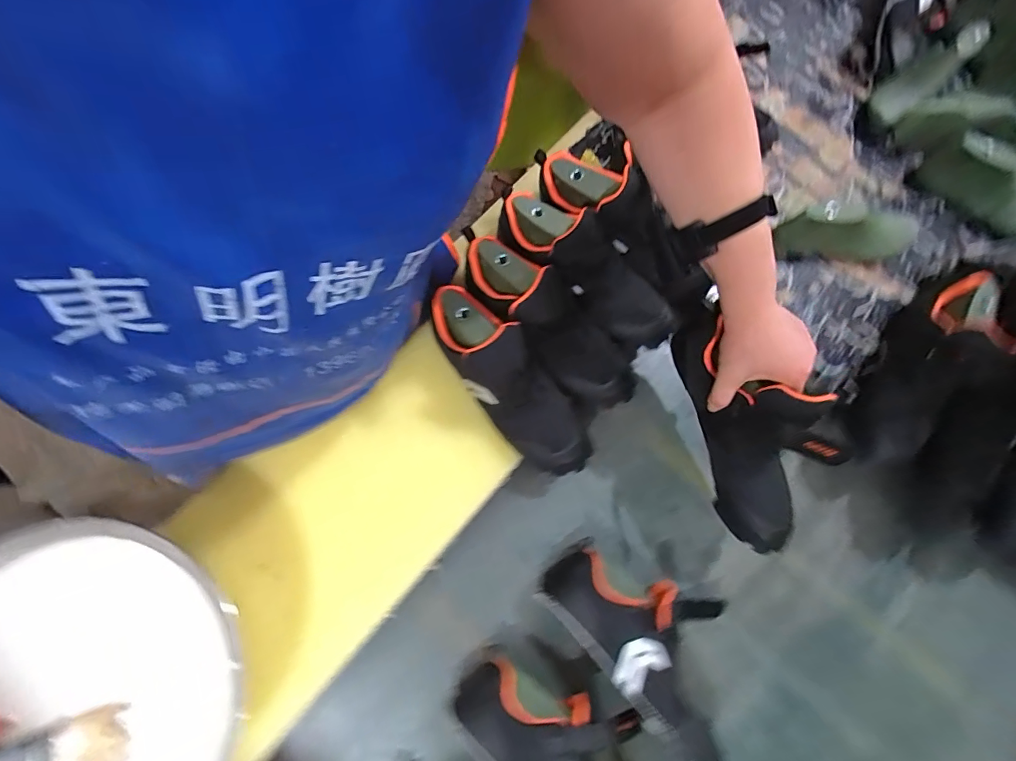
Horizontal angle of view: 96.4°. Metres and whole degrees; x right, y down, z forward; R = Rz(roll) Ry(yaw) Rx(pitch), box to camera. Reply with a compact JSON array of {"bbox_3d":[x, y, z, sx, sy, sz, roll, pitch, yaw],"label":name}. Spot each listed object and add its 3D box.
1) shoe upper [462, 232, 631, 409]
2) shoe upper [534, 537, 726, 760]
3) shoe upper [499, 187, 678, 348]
[{"bbox_3d":[0.050,-0.074,0.570,0.269,0.109,0.095,44,79,-9],"label":"shoe upper"},{"bbox_3d":[0.172,0.300,0.547,0.259,0.086,0.161,44,79,9],"label":"shoe upper"},{"bbox_3d":[0.102,-0.142,0.577,0.272,0.081,0.081,39,78,-10],"label":"shoe upper"}]

